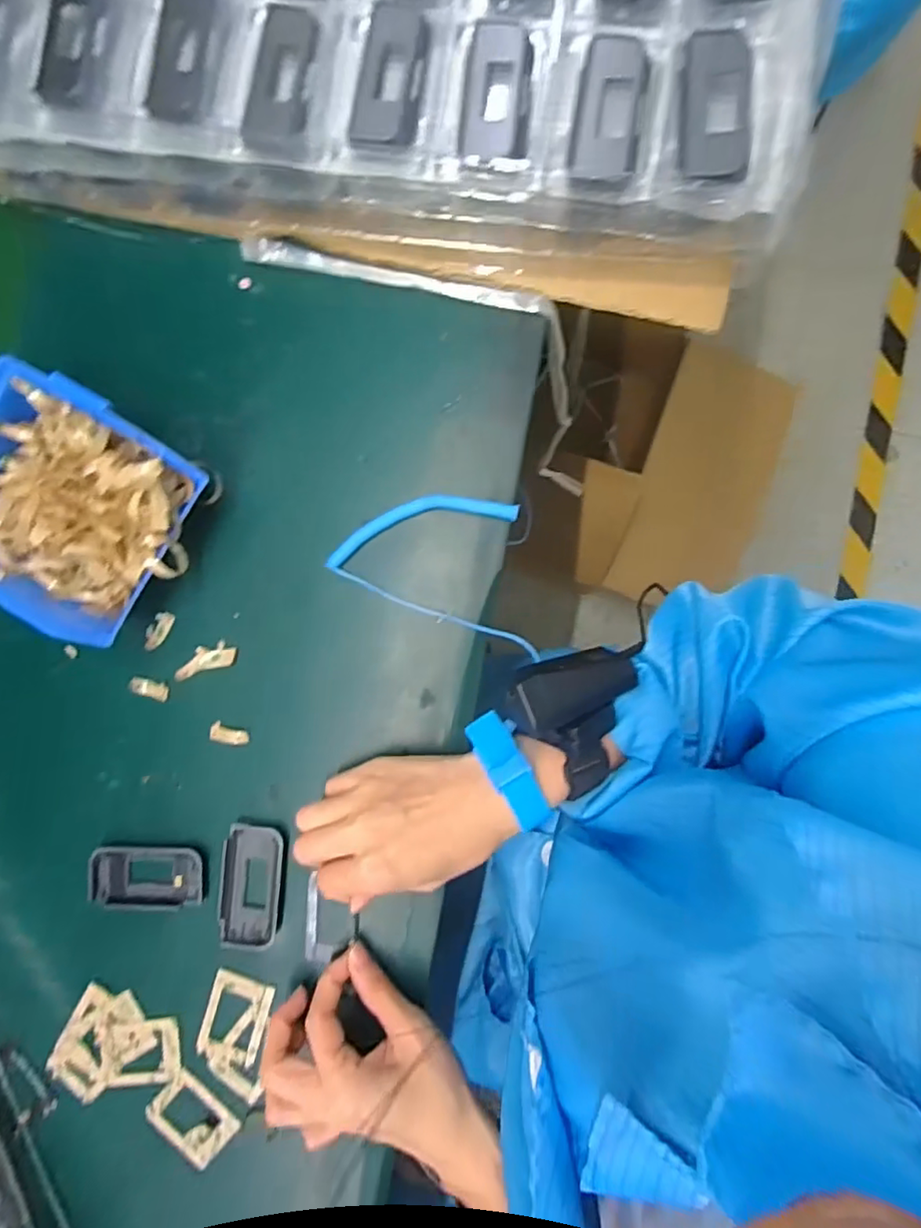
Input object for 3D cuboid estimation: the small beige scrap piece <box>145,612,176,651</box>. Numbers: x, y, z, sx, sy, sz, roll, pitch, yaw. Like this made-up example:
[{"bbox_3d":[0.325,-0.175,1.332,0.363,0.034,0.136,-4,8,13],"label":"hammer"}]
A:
[{"bbox_3d":[-0.200,0.011,0.406,0.011,0.007,0.027,30,92,7],"label":"small beige scrap piece"}]

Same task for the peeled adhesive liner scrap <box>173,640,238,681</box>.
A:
[{"bbox_3d":[-0.168,0.030,0.402,0.042,0.007,0.018,-18,86,6],"label":"peeled adhesive liner scrap"}]

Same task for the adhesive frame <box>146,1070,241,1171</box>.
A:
[{"bbox_3d":[-0.174,0.328,0.396,0.053,0.004,0.042,40,93,6],"label":"adhesive frame"}]

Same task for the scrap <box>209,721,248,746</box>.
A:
[{"bbox_3d":[-0.151,0.080,0.400,0.024,0.005,0.012,18,91,-6],"label":"scrap"}]

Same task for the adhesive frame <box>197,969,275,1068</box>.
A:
[{"bbox_3d":[-0.146,0.264,0.396,0.040,0.004,0.056,16,91,7],"label":"adhesive frame"}]

